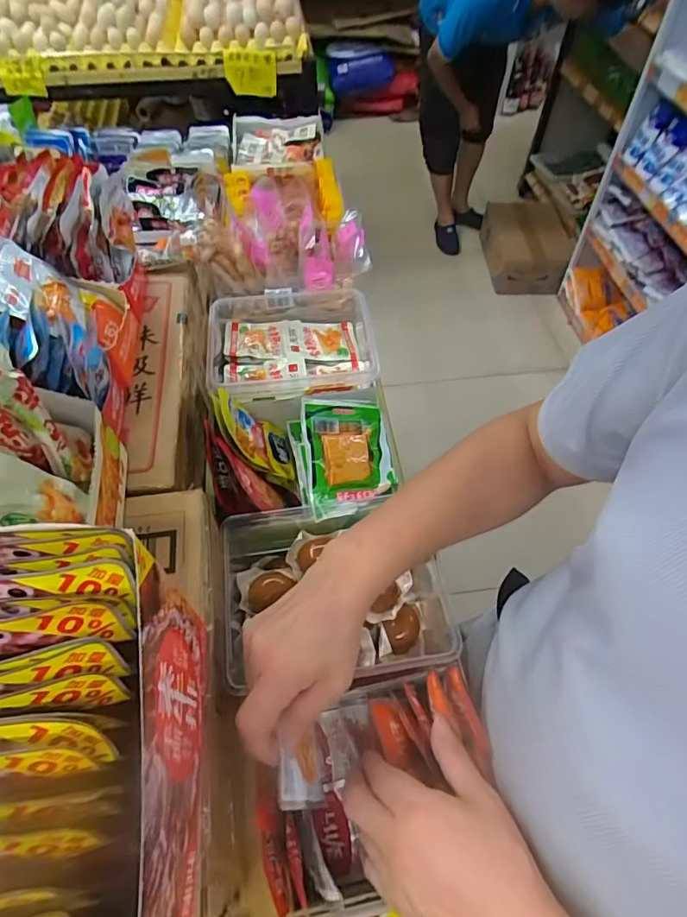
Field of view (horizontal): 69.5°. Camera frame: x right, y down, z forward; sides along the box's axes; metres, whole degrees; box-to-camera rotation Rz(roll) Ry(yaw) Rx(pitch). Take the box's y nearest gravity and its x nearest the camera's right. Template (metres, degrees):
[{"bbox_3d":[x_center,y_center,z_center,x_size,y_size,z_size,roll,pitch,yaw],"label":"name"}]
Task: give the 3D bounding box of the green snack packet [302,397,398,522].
[{"bbox_3d":[0.005,-0.004,0.534,0.093,0.019,0.145,0,61,-15],"label":"green snack packet"}]

